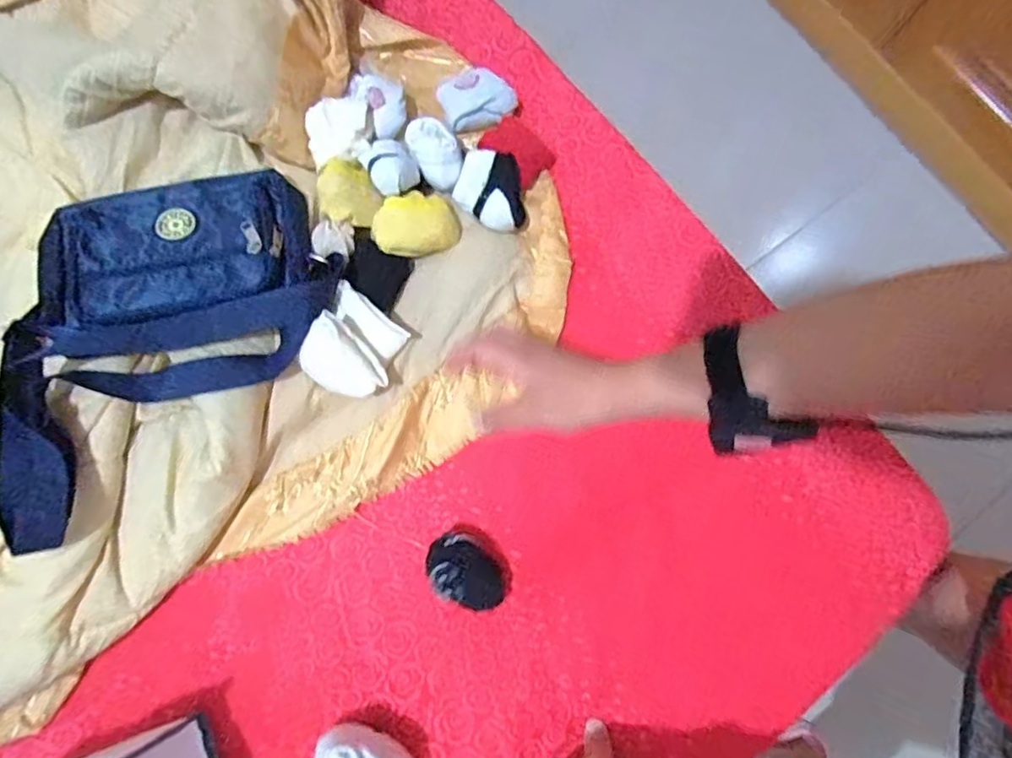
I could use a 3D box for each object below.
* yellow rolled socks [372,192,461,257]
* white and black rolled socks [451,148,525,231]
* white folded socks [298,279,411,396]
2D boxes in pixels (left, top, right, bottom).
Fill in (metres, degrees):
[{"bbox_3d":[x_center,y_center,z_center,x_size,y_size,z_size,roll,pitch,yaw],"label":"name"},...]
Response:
[{"bbox_3d":[-0.086,-0.149,0.542,0.081,0.038,0.055,-21,80,-5],"label":"yellow rolled socks"},{"bbox_3d":[-0.017,-0.187,0.569,0.070,0.048,0.075,1,78,-1],"label":"white and black rolled socks"},{"bbox_3d":[-0.140,-0.026,0.514,0.078,0.038,0.086,31,114,-20],"label":"white folded socks"}]

